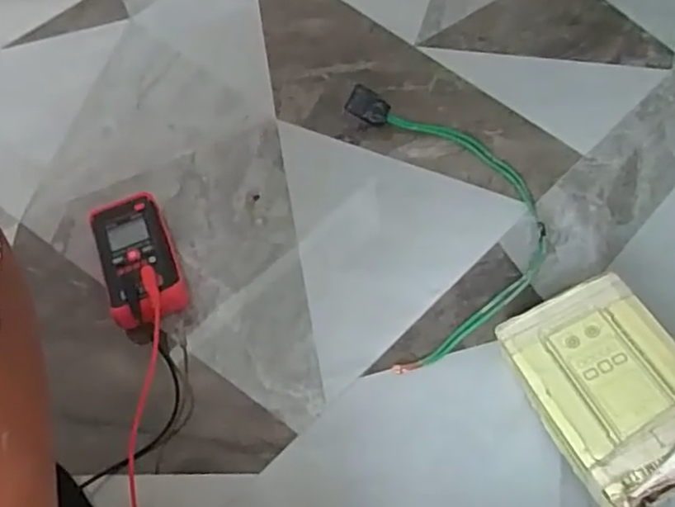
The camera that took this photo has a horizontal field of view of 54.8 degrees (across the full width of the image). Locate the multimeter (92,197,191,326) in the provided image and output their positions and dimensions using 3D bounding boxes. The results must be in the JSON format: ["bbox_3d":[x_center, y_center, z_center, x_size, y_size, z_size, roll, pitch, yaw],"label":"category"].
[{"bbox_3d":[-0.168,0.005,0.549,0.059,0.031,0.117,-20,56,-9],"label":"multimeter"}]

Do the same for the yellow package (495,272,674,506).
[{"bbox_3d":[0.178,0.088,0.421,0.095,0.050,0.139,-28,48,2],"label":"yellow package"}]

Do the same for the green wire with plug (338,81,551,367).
[{"bbox_3d":[0.096,-0.043,0.553,0.141,0.028,0.277,-9,55,-1],"label":"green wire with plug"}]

